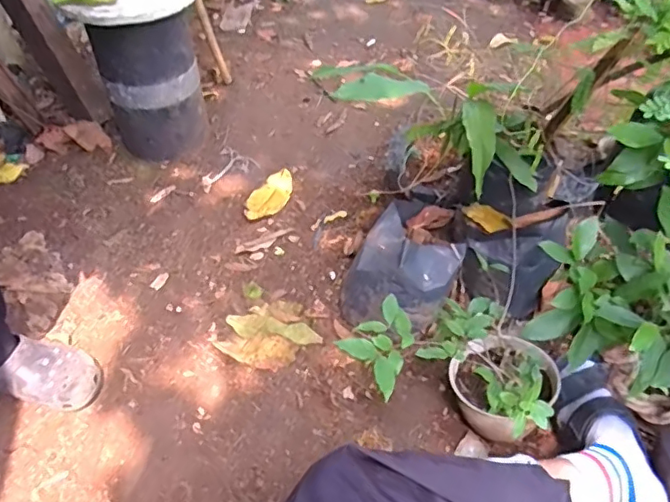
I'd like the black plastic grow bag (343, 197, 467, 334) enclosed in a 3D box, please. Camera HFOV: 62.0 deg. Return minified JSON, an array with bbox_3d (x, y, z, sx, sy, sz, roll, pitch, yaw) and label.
[{"bbox_3d":[0.127,0.028,1.025,0.200,0.153,0.245,11,45,12],"label":"black plastic grow bag"}]

